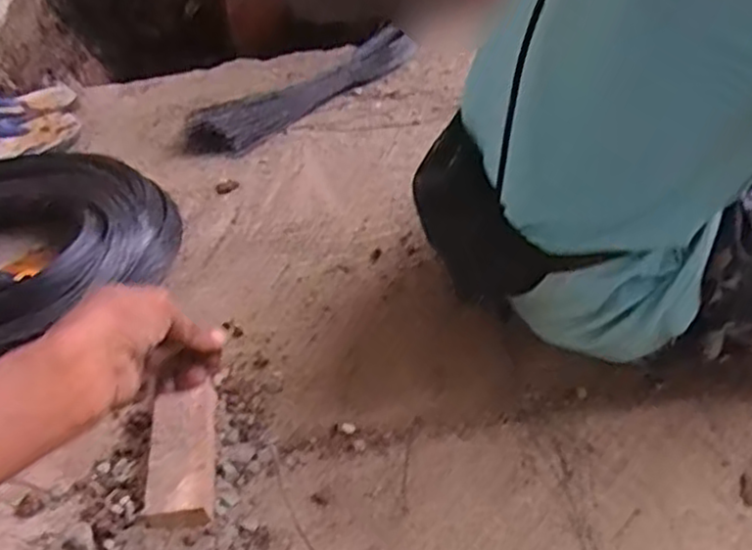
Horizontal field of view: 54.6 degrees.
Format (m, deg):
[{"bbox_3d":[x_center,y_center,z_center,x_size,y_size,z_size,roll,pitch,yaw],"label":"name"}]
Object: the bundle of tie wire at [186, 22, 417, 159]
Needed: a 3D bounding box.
[{"bbox_3d":[-0.102,-0.288,1.133,0.419,0.047,0.073,-34,51,-27],"label":"bundle of tie wire"}]

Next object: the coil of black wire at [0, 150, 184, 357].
[{"bbox_3d":[-0.431,-0.025,0.863,0.380,0.093,0.314,-23,47,-17],"label":"coil of black wire"}]

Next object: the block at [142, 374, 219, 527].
[{"bbox_3d":[-0.176,0.159,0.664,0.056,0.028,0.137,-6,47,-1],"label":"block"}]

